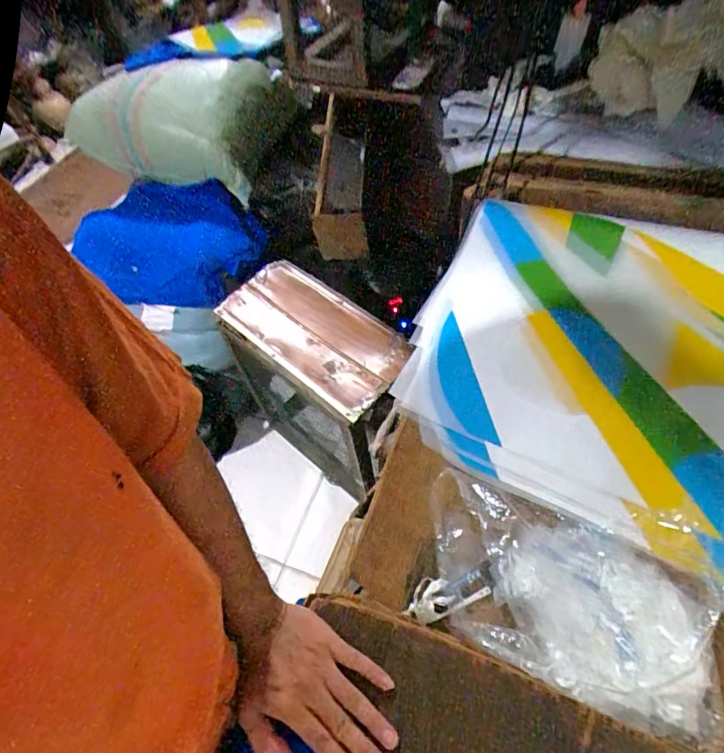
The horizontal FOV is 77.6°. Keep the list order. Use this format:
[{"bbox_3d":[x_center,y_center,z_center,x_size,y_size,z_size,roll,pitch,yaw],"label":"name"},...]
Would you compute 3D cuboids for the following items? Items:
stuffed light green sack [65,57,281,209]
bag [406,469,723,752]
[{"bbox_3d":[-0.549,-0.749,1.269,0.564,0.240,0.336,15,59,14],"label":"stuffed light green sack"},{"bbox_3d":[0.218,0.238,0.491,0.325,0.042,0.174,21,60,16],"label":"bag"}]

